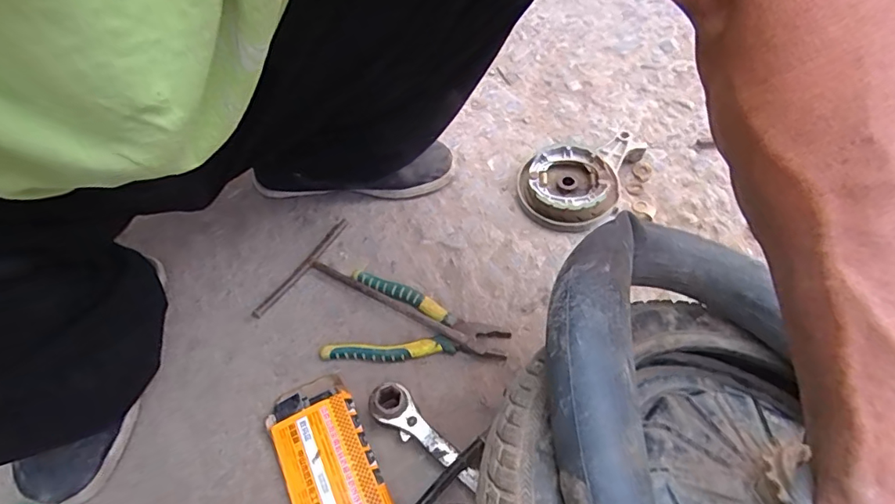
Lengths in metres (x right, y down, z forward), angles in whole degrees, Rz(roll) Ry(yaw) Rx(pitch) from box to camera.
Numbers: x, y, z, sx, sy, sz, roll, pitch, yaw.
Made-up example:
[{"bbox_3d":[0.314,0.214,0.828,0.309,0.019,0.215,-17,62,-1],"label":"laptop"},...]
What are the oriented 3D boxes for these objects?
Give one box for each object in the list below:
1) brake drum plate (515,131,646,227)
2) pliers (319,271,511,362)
[{"bbox_3d":[0.163,-0.102,0.630,0.120,0.041,0.167,29,60,19],"label":"brake drum plate"},{"bbox_3d":[-0.031,0.087,0.521,0.181,0.024,0.104,14,57,10],"label":"pliers"}]

